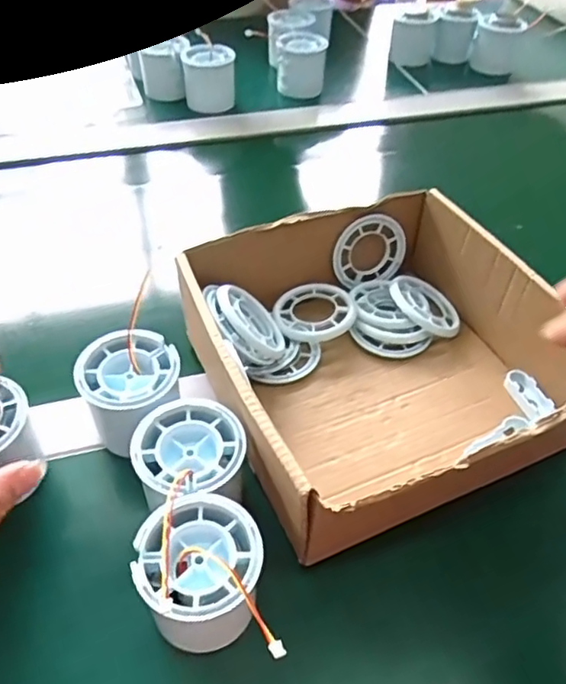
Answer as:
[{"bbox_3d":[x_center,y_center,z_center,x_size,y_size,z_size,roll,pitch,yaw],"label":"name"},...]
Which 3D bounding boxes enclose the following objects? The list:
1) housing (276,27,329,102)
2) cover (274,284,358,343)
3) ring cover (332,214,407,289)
[{"bbox_3d":[0.021,-0.308,0.672,0.054,0.057,0.047,3,47,1],"label":"housing"},{"bbox_3d":[0.022,-0.020,0.416,0.054,0.011,0.048,-6,47,-8],"label":"cover"},{"bbox_3d":[0.063,-0.068,0.438,0.058,0.051,0.009,-16,33,-13],"label":"ring cover"}]

